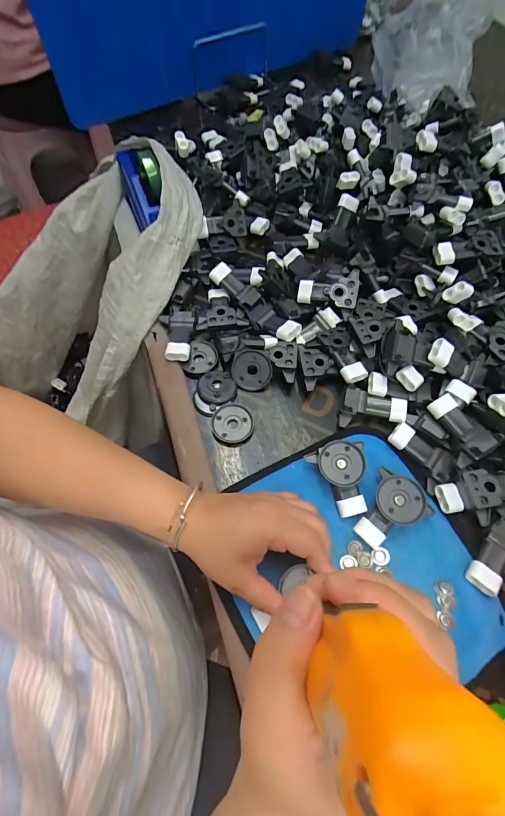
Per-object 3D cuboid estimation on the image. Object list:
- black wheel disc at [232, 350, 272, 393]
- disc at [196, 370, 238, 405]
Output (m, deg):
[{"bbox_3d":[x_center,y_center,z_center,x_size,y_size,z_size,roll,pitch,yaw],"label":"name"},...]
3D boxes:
[{"bbox_3d":[-0.001,-0.039,0.397,0.043,0.004,0.043,2,101,13],"label":"black wheel disc"},{"bbox_3d":[-0.037,-0.022,0.396,0.038,0.008,0.038,0,65,1],"label":"disc"}]

